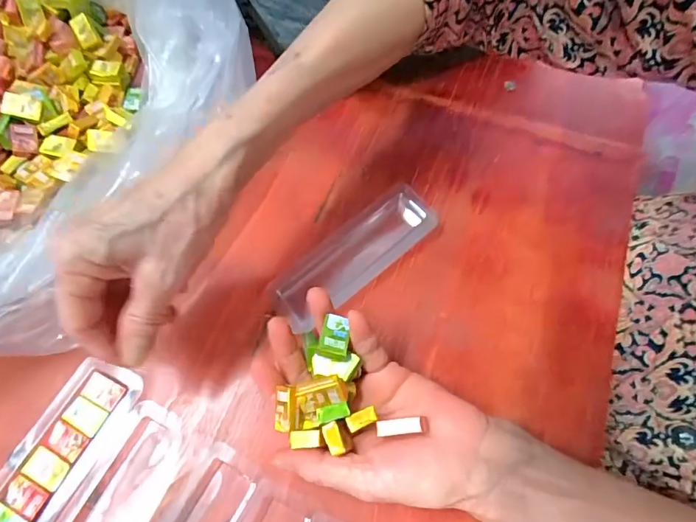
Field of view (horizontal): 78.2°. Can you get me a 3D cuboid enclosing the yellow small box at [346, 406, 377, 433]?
[{"bbox_3d":[0.006,0.084,0.228,0.015,0.004,0.008,-25,68,-10],"label":"yellow small box"}]

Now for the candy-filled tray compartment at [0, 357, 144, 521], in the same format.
[{"bbox_3d":[-0.185,0.126,0.264,0.047,0.010,0.135,26,69,12],"label":"candy-filled tray compartment"}]

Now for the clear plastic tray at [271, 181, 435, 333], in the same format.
[{"bbox_3d":[0.005,-0.007,0.320,0.138,0.013,0.049,-36,70,-15],"label":"clear plastic tray"}]

